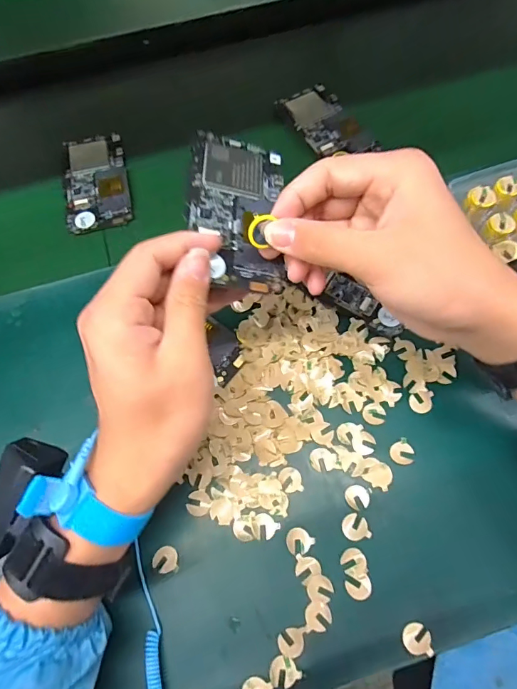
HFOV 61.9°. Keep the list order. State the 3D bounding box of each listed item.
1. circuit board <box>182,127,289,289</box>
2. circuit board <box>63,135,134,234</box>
[{"bbox_3d":[-0.014,-0.091,0.286,0.062,0.005,0.121,6,67,-16],"label":"circuit board"},{"bbox_3d":[-0.170,-0.171,0.454,0.065,0.007,0.118,-12,66,-4],"label":"circuit board"}]

